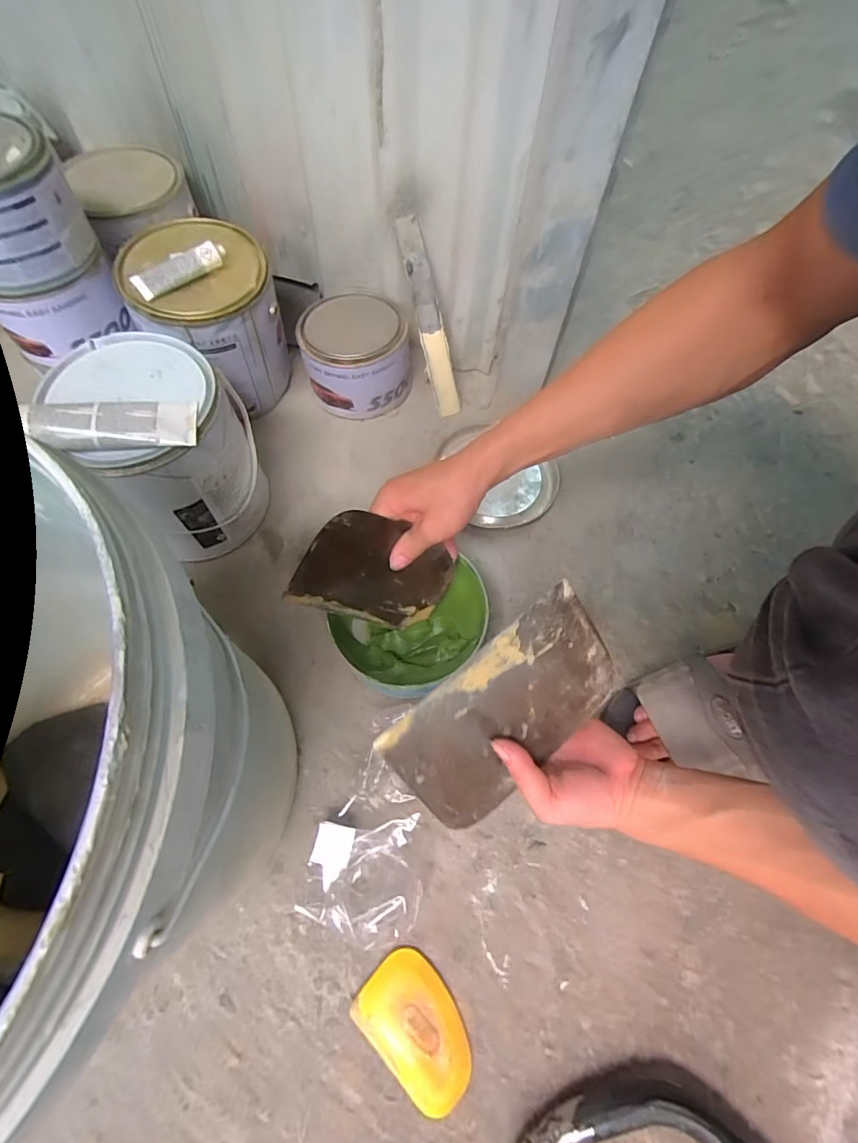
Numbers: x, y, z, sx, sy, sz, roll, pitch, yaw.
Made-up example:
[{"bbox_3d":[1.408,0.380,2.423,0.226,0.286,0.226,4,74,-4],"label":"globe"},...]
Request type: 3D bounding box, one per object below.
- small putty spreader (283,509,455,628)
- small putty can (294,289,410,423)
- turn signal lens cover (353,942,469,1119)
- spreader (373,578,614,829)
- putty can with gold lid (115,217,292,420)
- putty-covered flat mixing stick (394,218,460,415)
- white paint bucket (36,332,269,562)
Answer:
[{"bbox_3d":[-0.047,0.003,0.456,0.101,0.152,0.009,-59,40,16],"label":"small putty spreader"},{"bbox_3d":[-0.094,-0.277,0.629,0.129,0.105,0.121,1,65,-1],"label":"small putty can"},{"bbox_3d":[-0.008,0.367,0.389,0.102,0.009,0.066,41,71,16],"label":"turn signal lens cover"},{"bbox_3d":[0.064,0.106,0.372,0.186,0.004,0.109,-38,109,-12],"label":"spreader"},{"bbox_3d":[-0.250,-0.293,0.578,0.143,0.167,0.135,1,64,-2],"label":"putty can with gold lid"},{"bbox_3d":[0.002,-0.307,0.600,0.032,0.221,0.013,-23,30,-11],"label":"putty-covered flat mixing stick"},{"bbox_3d":[-0.265,-0.116,0.505,0.146,0.182,0.149,1,65,-1],"label":"white paint bucket"}]

